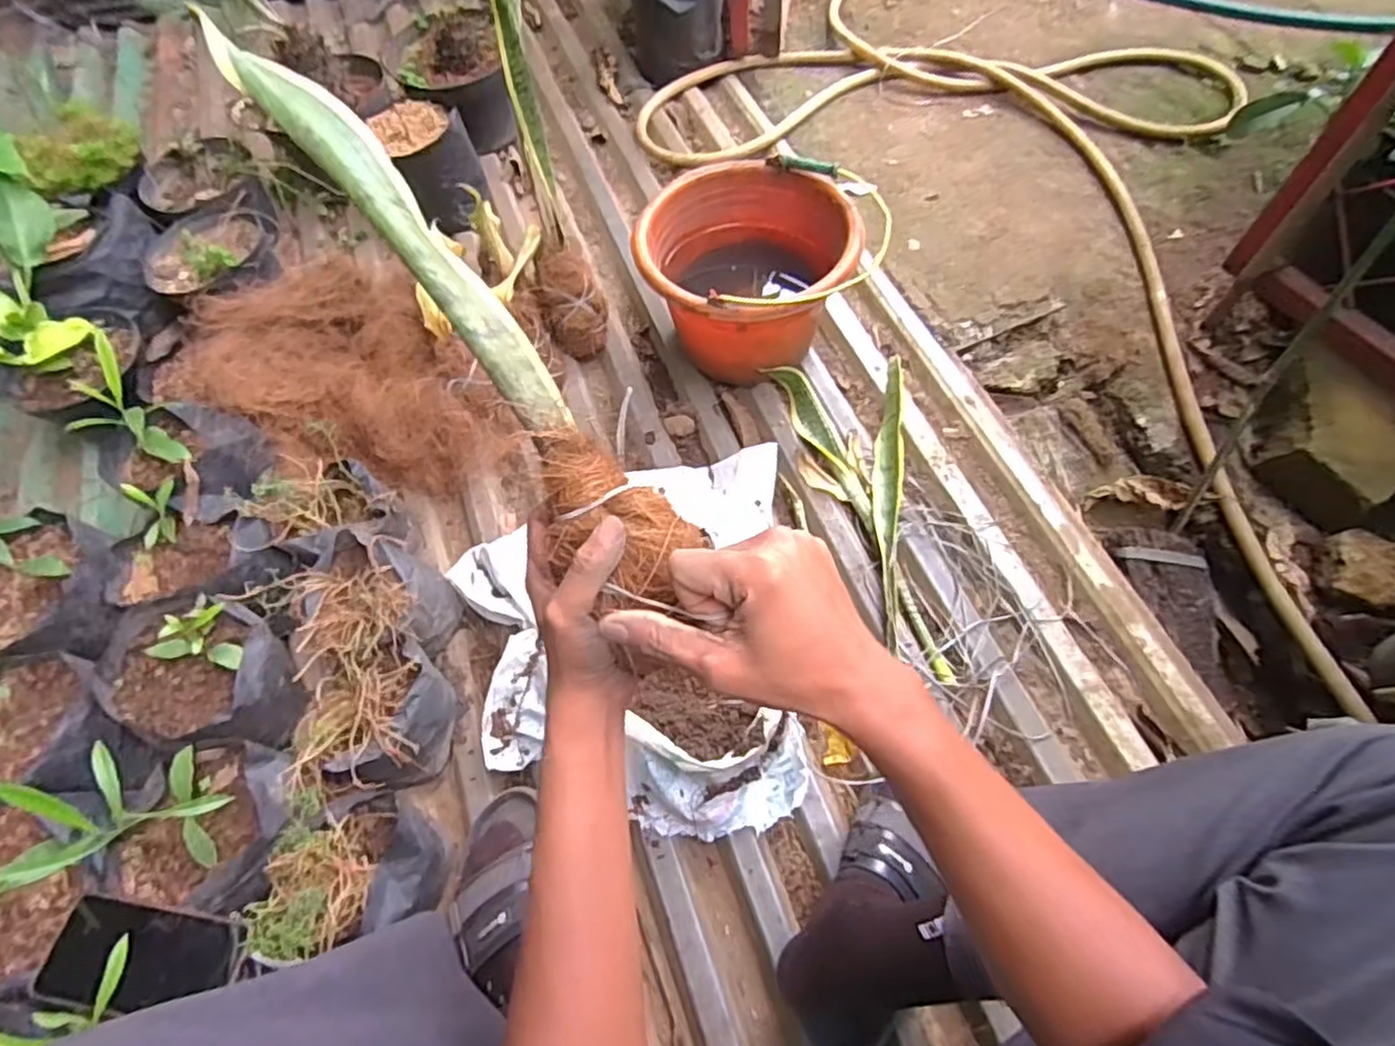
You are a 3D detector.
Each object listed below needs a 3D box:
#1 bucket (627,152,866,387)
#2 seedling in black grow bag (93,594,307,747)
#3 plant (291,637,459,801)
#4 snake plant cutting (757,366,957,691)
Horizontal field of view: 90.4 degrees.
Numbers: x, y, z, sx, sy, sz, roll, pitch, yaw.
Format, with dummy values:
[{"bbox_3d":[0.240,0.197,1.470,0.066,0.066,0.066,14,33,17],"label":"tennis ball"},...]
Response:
[{"bbox_3d":[0.062,-0.331,0.955,0.256,0.195,0.266,0,58,0],"label":"bucket"},{"bbox_3d":[-0.512,0.161,0.731,0.159,0.161,0.145,8,62,6],"label":"seedling in black grow bag"},{"bbox_3d":[-0.332,0.214,0.732,0.140,0.119,0.119,-24,64,-11],"label":"plant"},{"bbox_3d":[0.207,-0.030,0.881,0.162,0.038,0.452,-2,58,-1],"label":"snake plant cutting"}]

